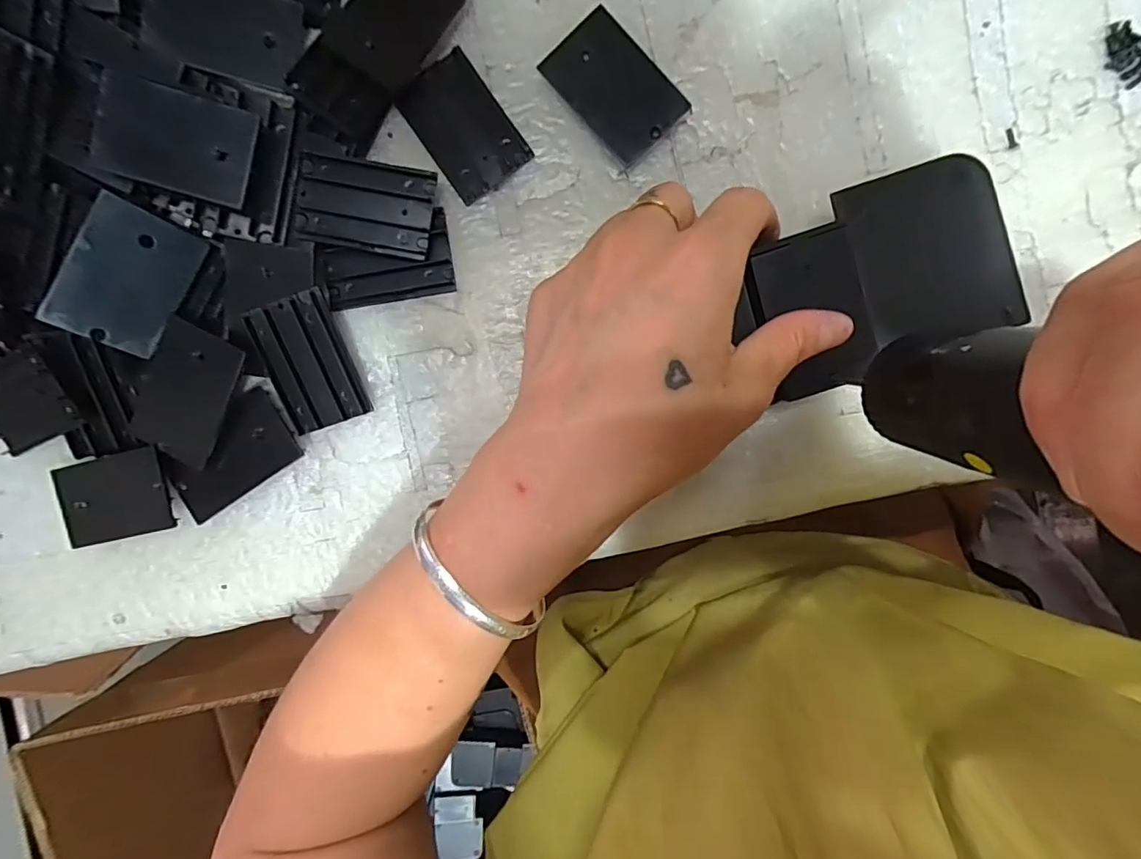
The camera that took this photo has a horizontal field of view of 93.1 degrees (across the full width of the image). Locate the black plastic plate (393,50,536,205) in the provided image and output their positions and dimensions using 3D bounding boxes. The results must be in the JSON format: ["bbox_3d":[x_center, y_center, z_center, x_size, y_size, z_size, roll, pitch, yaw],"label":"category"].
[{"bbox_3d":[-0.045,-0.127,0.226,0.035,0.007,0.053,-36,91,3],"label":"black plastic plate"}]

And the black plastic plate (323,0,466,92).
[{"bbox_3d":[-0.070,-0.168,0.219,0.035,0.004,0.054,33,84,-10],"label":"black plastic plate"}]

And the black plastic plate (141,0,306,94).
[{"bbox_3d":[-0.139,-0.159,0.214,0.057,0.004,0.037,10,86,-13],"label":"black plastic plate"}]

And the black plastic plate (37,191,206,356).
[{"bbox_3d":[-0.174,-0.059,0.212,0.036,0.010,0.053,27,95,-36],"label":"black plastic plate"}]

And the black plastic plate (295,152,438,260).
[{"bbox_3d":[-0.085,-0.092,0.224,0.054,0.009,0.035,9,93,2],"label":"black plastic plate"}]

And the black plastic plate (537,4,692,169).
[{"bbox_3d":[0.018,-0.140,0.223,0.035,0.007,0.055,-42,91,4],"label":"black plastic plate"}]

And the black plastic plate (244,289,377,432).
[{"bbox_3d":[-0.109,-0.028,0.227,0.033,0.008,0.053,-19,105,-4],"label":"black plastic plate"}]

